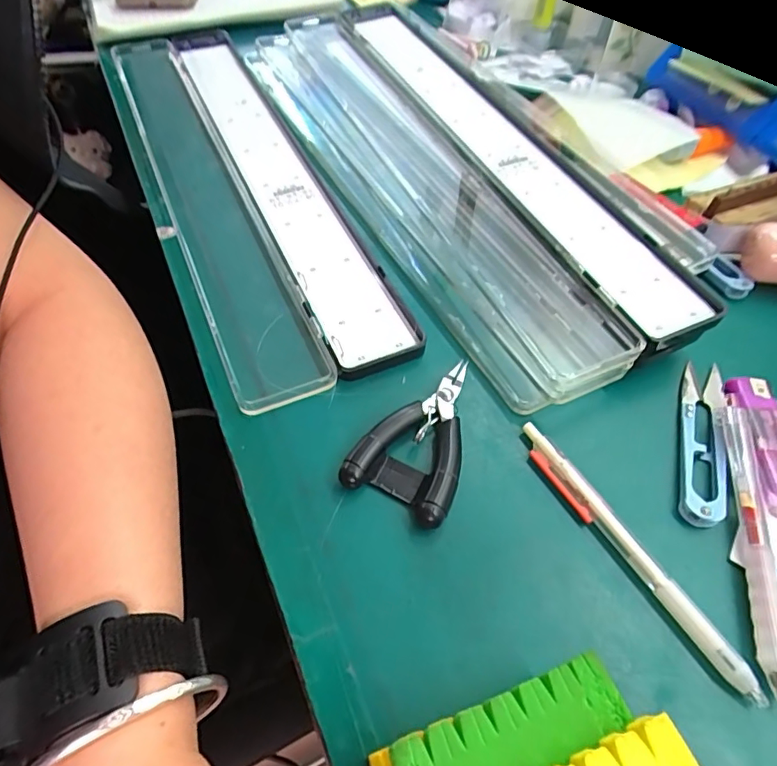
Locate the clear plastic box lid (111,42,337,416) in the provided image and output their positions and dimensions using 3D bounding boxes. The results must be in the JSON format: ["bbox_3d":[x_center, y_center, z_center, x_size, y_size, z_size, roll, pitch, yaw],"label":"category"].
[{"bbox_3d":[-0.141,-0.146,0.378,0.058,0.017,0.409,-21,58,-15],"label":"clear plastic box lid"}]

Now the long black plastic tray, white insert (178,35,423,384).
[{"bbox_3d":[-0.088,-0.164,0.386,0.057,0.015,0.398,-21,58,-15],"label":"long black plastic tray, white insert"}]

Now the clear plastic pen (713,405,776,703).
[{"bbox_3d":[0.168,0.069,0.238,0.016,0.014,0.134,11,56,7],"label":"clear plastic pen"}]

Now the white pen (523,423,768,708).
[{"bbox_3d":[0.109,0.074,0.236,0.013,0.012,0.139,-27,60,-19],"label":"white pen"}]

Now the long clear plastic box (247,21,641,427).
[{"bbox_3d":[0.011,-0.151,0.367,0.074,0.034,0.404,-23,59,-16],"label":"long clear plastic box"}]

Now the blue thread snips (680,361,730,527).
[{"bbox_3d":[0.167,0.028,0.273,0.023,0.016,0.102,19,57,12],"label":"blue thread snips"}]

